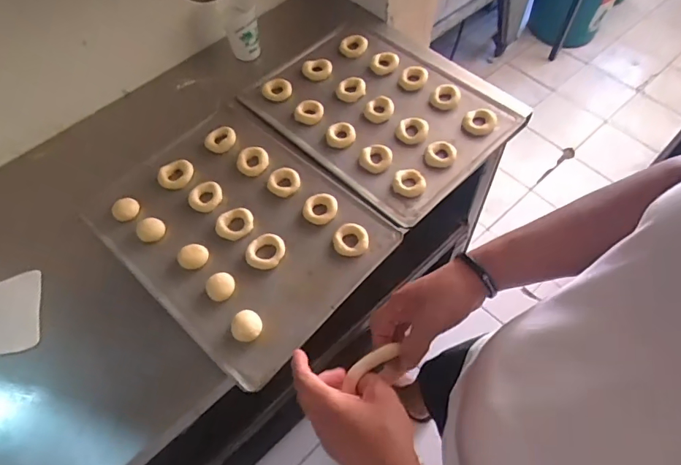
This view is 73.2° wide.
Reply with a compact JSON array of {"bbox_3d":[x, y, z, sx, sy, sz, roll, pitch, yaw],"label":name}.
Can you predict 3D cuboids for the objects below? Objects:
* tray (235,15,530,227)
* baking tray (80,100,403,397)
[{"bbox_3d":[0.072,-0.251,0.870,0.448,0.025,0.354,40,68,23],"label":"tray"},{"bbox_3d":[-0.171,-0.023,0.746,0.446,0.020,0.335,38,67,22],"label":"baking tray"}]

